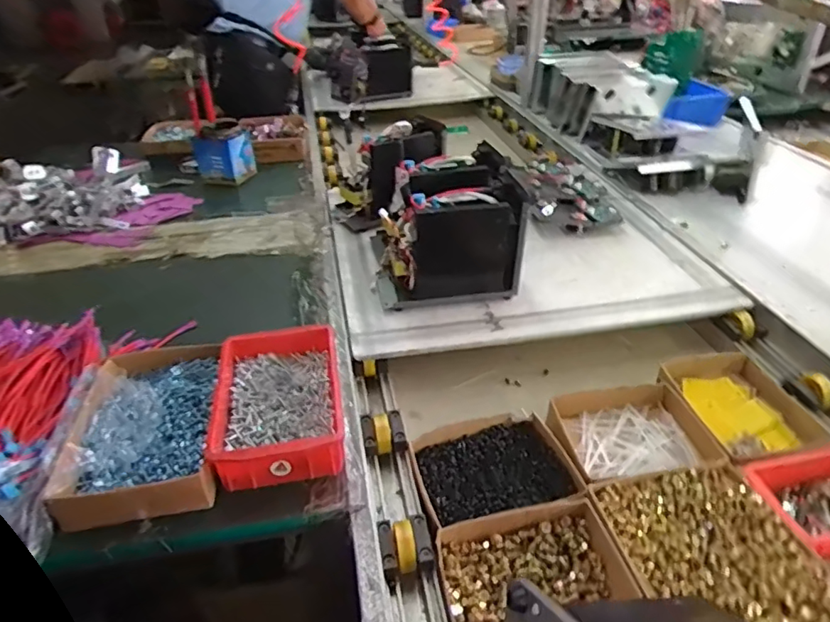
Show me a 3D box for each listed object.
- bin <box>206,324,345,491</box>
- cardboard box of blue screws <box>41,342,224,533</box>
[{"bbox_3d":[-0.155,0.104,0.641,0.137,0.067,0.208,-8,36,-8],"label":"bin"},{"bbox_3d":[-0.288,0.129,0.618,0.134,0.063,0.217,-9,36,-10],"label":"cardboard box of blue screws"}]

